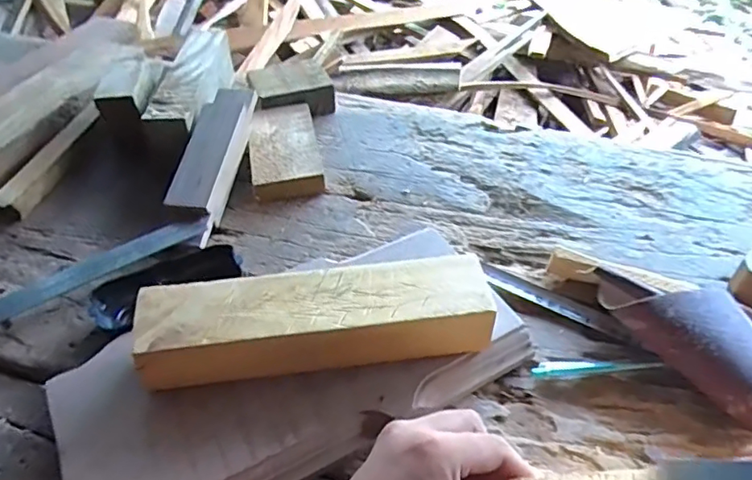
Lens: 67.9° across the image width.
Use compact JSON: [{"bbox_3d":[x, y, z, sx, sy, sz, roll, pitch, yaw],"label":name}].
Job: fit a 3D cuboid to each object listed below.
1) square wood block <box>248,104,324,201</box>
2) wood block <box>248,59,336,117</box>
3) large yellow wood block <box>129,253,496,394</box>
[{"bbox_3d":[-0.094,-0.091,0.567,0.066,0.024,0.122,-8,45,-9],"label":"square wood block"},{"bbox_3d":[-0.094,-0.169,0.631,0.083,0.044,0.059,-22,48,-21],"label":"wood block"},{"bbox_3d":[-0.038,0.055,0.368,0.223,0.042,0.063,-6,45,-6],"label":"large yellow wood block"}]

